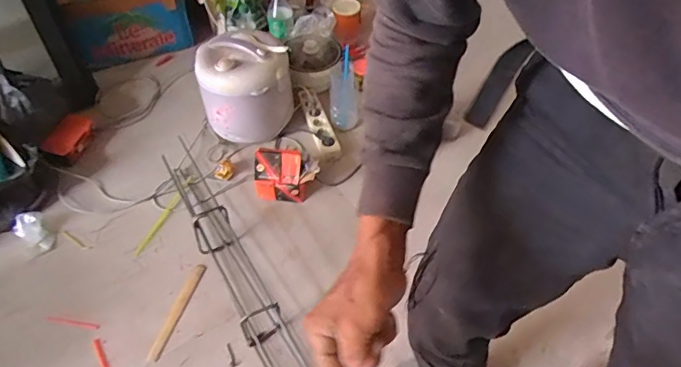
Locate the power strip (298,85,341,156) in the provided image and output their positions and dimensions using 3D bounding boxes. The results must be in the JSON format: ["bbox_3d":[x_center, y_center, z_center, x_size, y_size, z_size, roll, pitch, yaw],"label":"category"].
[{"bbox_3d":[-0.071,-0.195,1.481,0.071,0.043,0.276,-15,53,-11],"label":"power strip"}]

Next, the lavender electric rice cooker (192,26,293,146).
[{"bbox_3d":[-0.288,-0.296,1.428,0.255,0.262,0.246,0,51,0],"label":"lavender electric rice cooker"}]

